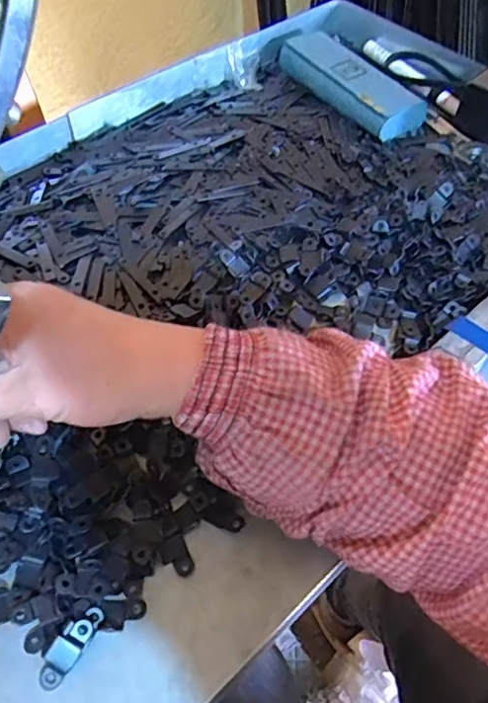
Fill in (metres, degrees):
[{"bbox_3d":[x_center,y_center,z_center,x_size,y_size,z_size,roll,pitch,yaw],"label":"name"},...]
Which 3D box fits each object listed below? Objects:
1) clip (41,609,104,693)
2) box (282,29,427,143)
[{"bbox_3d":[-0.085,0.144,0.284,0.014,0.010,0.040,32,59,19],"label":"clip"},{"bbox_3d":[0.103,-0.272,0.570,0.062,0.024,0.171,-28,60,-21],"label":"box"}]

